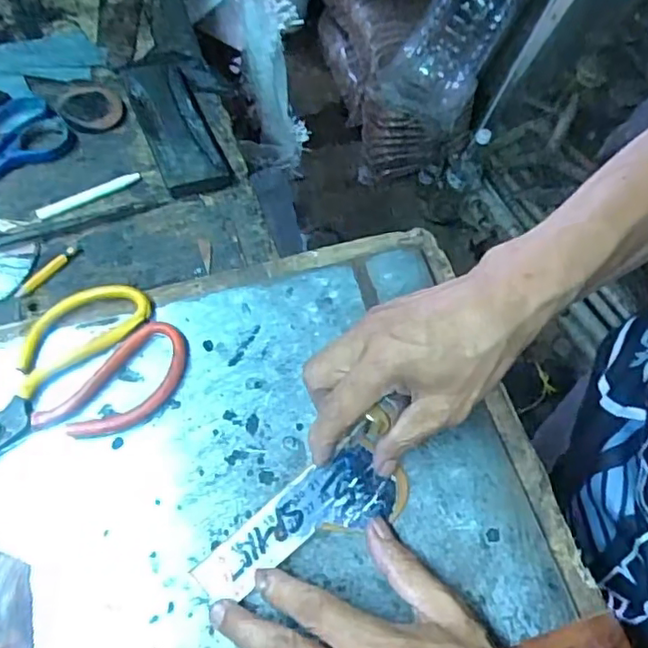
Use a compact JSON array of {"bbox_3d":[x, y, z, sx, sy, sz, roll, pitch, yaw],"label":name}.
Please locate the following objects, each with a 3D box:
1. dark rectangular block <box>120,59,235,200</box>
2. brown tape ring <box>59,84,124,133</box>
[{"bbox_3d":[-0.135,-0.185,0.540,0.055,0.016,0.182,-20,62,-15],"label":"dark rectangular block"},{"bbox_3d":[-0.208,-0.195,0.545,0.054,0.008,0.061,-20,65,-18],"label":"brown tape ring"}]

